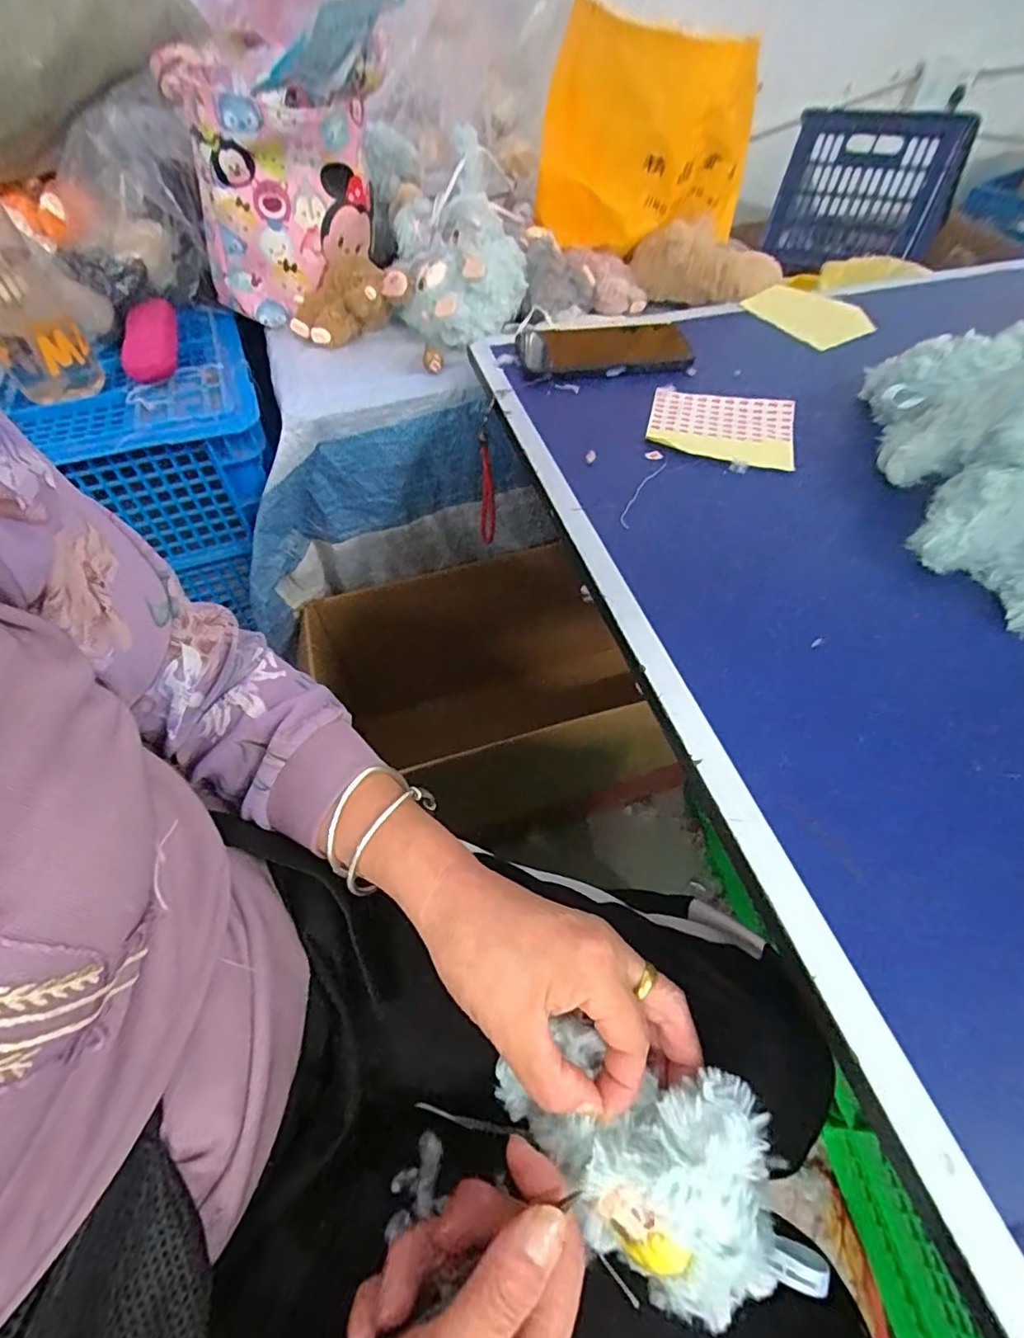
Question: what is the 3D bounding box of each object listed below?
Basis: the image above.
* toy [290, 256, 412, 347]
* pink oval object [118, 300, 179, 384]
[{"bbox_3d":[-0.184,-0.414,0.628,0.133,0.050,0.086,-22,56,-15],"label":"toy"},{"bbox_3d":[-0.380,-0.347,0.588,0.048,0.020,0.105,-2,75,0],"label":"pink oval object"}]

